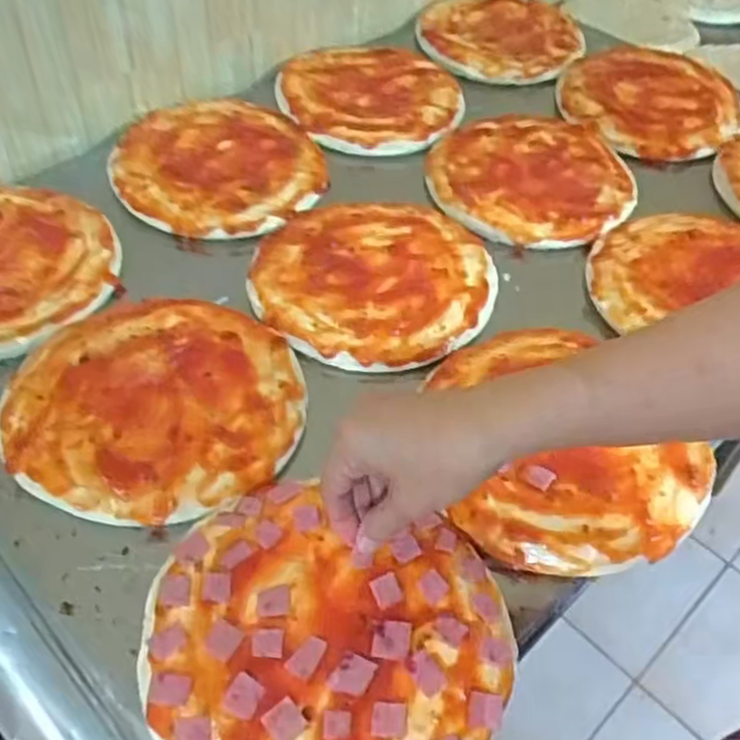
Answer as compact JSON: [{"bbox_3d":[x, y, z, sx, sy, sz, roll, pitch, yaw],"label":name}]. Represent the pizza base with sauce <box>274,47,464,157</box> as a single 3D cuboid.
[{"bbox_3d":[-0.002,-0.309,0.849,0.204,0.024,0.195,3,48,-3],"label":"pizza base with sauce"}]

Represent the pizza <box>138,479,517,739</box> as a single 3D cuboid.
[{"bbox_3d":[-0.024,0.148,0.410,0.192,0.017,0.178,3,48,-3],"label":"pizza"}]

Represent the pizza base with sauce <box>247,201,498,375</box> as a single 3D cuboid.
[{"bbox_3d":[0.002,-0.084,0.631,0.195,0.009,0.192,12,48,5],"label":"pizza base with sauce"}]

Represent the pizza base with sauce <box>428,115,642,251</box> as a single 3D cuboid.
[{"bbox_3d":[0.159,-0.192,0.747,0.191,0.023,0.195,2,48,-4],"label":"pizza base with sauce"}]

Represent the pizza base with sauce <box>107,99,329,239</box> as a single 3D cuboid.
[{"bbox_3d":[-0.147,-0.210,0.746,0.199,0.022,0.219,0,48,-6],"label":"pizza base with sauce"}]

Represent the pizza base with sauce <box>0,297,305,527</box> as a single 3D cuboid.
[{"bbox_3d":[-0.148,0.015,0.527,0.194,0.009,0.194,3,48,-3],"label":"pizza base with sauce"}]

